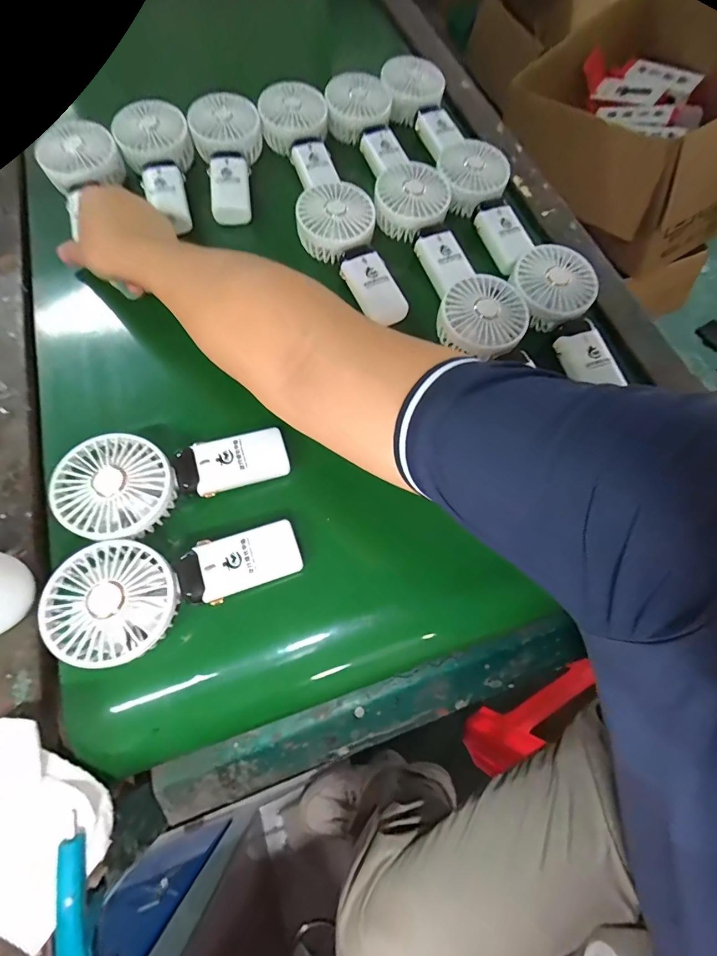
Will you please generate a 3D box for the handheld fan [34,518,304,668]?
[{"bbox_3d":[-0.137,0.081,0.316,0.182,0.031,0.083,-16,69,-9],"label":"handheld fan"}]

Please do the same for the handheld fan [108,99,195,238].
[{"bbox_3d":[-0.240,-0.378,0.505,0.086,0.040,0.170,-17,82,-10],"label":"handheld fan"}]

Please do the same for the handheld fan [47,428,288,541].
[{"bbox_3d":[-0.157,-0.010,0.352,0.179,0.034,0.084,-25,71,-13],"label":"handheld fan"}]

